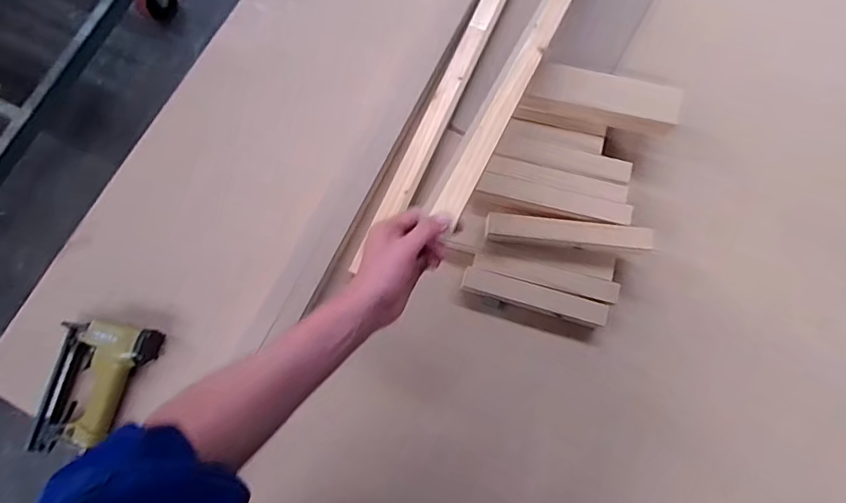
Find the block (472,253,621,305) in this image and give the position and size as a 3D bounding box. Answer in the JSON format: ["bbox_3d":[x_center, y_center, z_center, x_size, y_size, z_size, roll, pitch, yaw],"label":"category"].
[{"bbox_3d":[0.178,0.037,0.716,0.207,0.020,0.030,14,77,3],"label":"block"}]

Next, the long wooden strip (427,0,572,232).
[{"bbox_3d":[0.168,-0.313,0.681,0.037,0.019,0.691,25,63,6],"label":"long wooden strip"}]

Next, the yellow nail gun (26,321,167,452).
[{"bbox_3d":[-0.468,0.192,0.686,0.135,0.035,0.195,14,77,3],"label":"yellow nail gun"}]

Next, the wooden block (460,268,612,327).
[{"bbox_3d":[0.163,0.068,0.724,0.211,0.030,0.036,15,77,3],"label":"wooden block"}]

